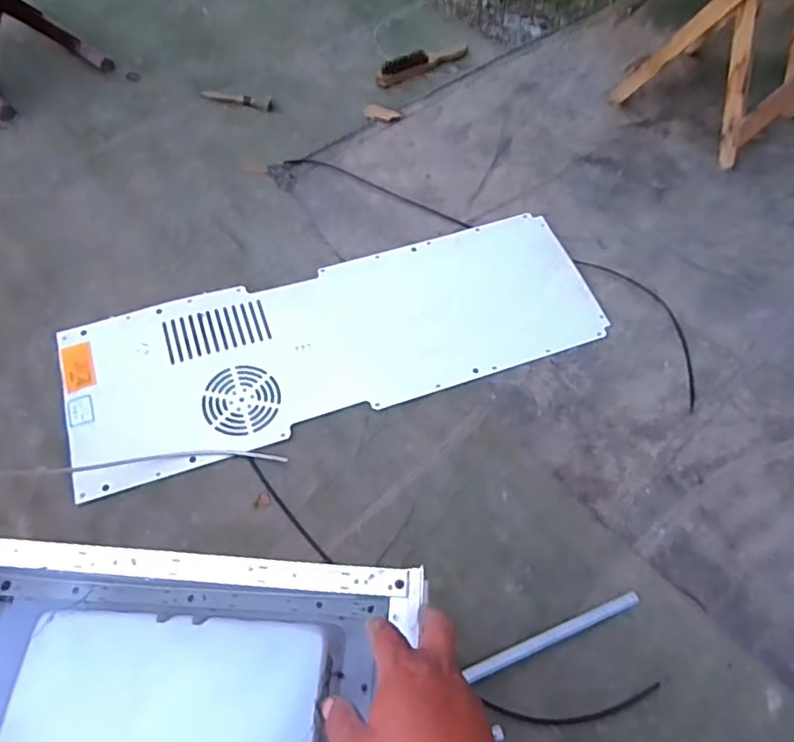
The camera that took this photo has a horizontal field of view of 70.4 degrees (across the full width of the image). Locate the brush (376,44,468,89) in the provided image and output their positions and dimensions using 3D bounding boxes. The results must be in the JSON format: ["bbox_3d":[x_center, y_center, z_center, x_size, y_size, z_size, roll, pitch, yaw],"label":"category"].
[{"bbox_3d":[0.060,-0.699,1.272,0.240,0.032,0.058,-25,64,-18],"label":"brush"}]

